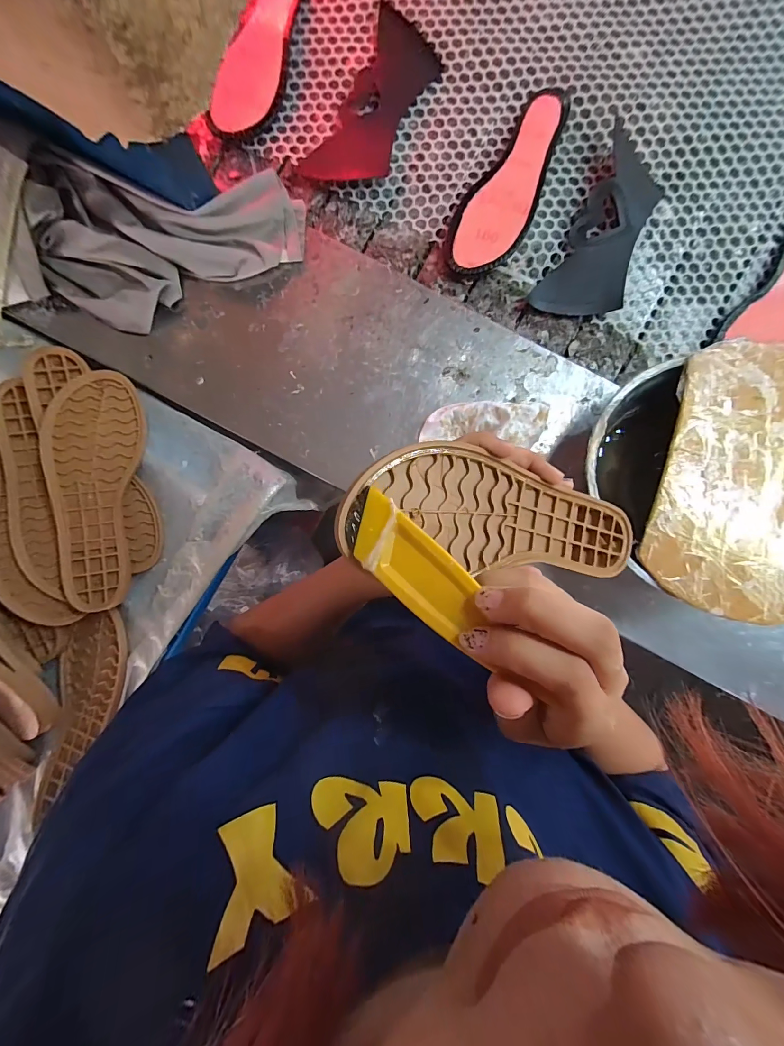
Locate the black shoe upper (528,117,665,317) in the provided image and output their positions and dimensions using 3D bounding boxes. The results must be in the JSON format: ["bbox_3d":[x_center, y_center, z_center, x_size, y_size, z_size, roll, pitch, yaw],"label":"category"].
[{"bbox_3d":[0.244,-0.335,0.408,0.086,0.028,0.217,23,91,0],"label":"black shoe upper"}]

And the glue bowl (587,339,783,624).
[{"bbox_3d":[0.308,-0.042,0.345,0.251,0.075,0.232,0,90,2],"label":"glue bowl"}]

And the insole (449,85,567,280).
[{"bbox_3d":[0.140,-0.384,0.414,0.079,0.019,0.231,33,91,-1],"label":"insole"}]

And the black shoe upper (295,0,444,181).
[{"bbox_3d":[-0.018,-0.475,0.421,0.085,0.008,0.199,30,91,0],"label":"black shoe upper"}]

